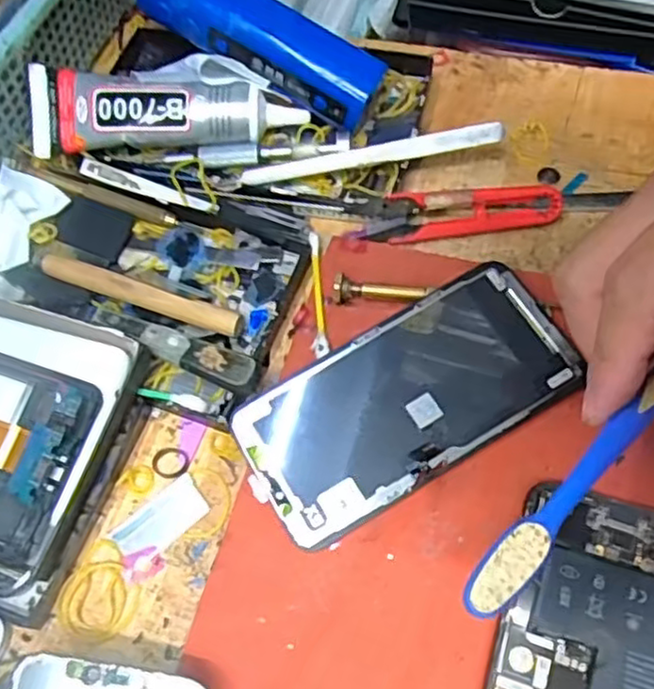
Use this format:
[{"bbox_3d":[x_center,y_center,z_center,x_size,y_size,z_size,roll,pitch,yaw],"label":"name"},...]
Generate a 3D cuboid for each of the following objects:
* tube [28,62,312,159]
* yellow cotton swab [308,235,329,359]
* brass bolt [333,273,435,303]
[{"bbox_3d":[-0.082,-0.115,0.352,0.135,0.028,0.033,1,63,6],"label":"tube"},{"bbox_3d":[-0.005,-0.025,0.319,0.007,0.004,0.067,-6,62,2],"label":"yellow cotton swab"},{"bbox_3d":[0.025,-0.024,0.314,0.043,0.011,0.009,5,63,8],"label":"brass bolt"}]

